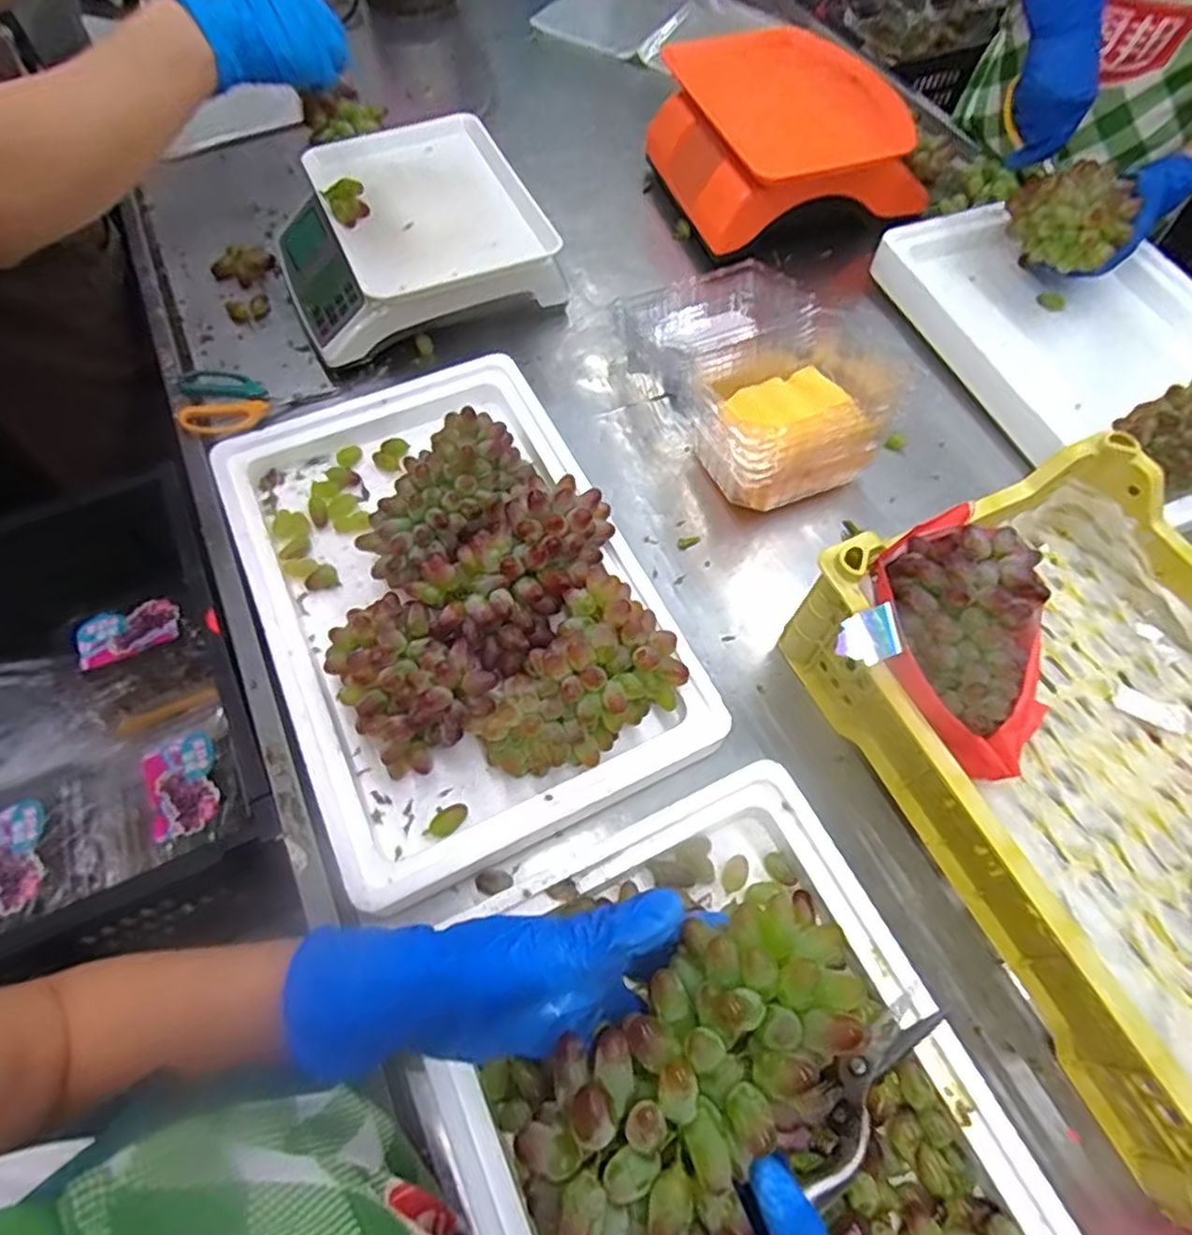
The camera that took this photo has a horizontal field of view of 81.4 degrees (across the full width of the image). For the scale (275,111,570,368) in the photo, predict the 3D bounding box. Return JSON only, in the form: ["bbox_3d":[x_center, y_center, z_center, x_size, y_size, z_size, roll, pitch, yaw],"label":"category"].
[{"bbox_3d":[-0.211,-0.439,0.777,0.286,0.097,0.280,-18,64,-11],"label":"scale"}]

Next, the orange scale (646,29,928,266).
[{"bbox_3d":[0.222,-0.588,0.870,0.285,0.125,0.281,-5,62,-5],"label":"orange scale"}]

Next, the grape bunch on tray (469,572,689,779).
[{"bbox_3d":[-0.012,0.052,0.520,0.109,0.068,0.159,40,68,18],"label":"grape bunch on tray"}]

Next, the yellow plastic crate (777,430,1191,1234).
[{"bbox_3d":[0.390,0.112,0.497,0.318,0.128,0.458,-26,66,-15],"label":"yellow plastic crate"}]

